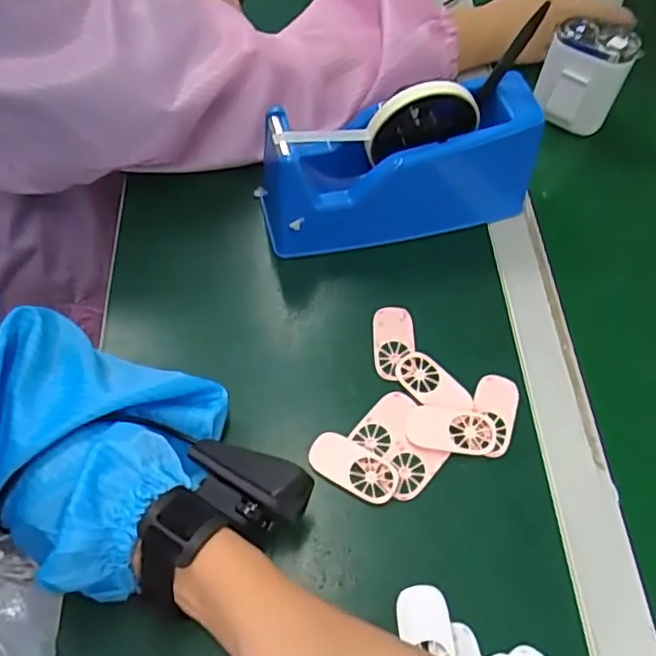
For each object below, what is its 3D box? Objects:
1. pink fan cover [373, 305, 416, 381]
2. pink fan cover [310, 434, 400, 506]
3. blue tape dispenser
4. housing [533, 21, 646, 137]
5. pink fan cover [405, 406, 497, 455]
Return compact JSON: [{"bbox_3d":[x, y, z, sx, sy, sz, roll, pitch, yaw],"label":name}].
[{"bbox_3d":[0.047,0.010,0.428,0.028,0.004,0.057,1,58,0],"label":"pink fan cover"},{"bbox_3d":[0.016,0.088,0.381,0.058,0.004,0.029,26,61,15],"label":"pink fan cover"},{"bbox_3d":[0.052,-0.119,0.445,0.202,0.106,0.072,-6,58,-5],"label":"blue tape dispenser"},{"bbox_3d":[0.217,-0.210,0.517,0.065,0.086,0.032,11,58,6],"label":"housing"},{"bbox_3d":[0.080,0.067,0.392,0.057,0.004,0.029,4,58,1],"label":"pink fan cover"}]

